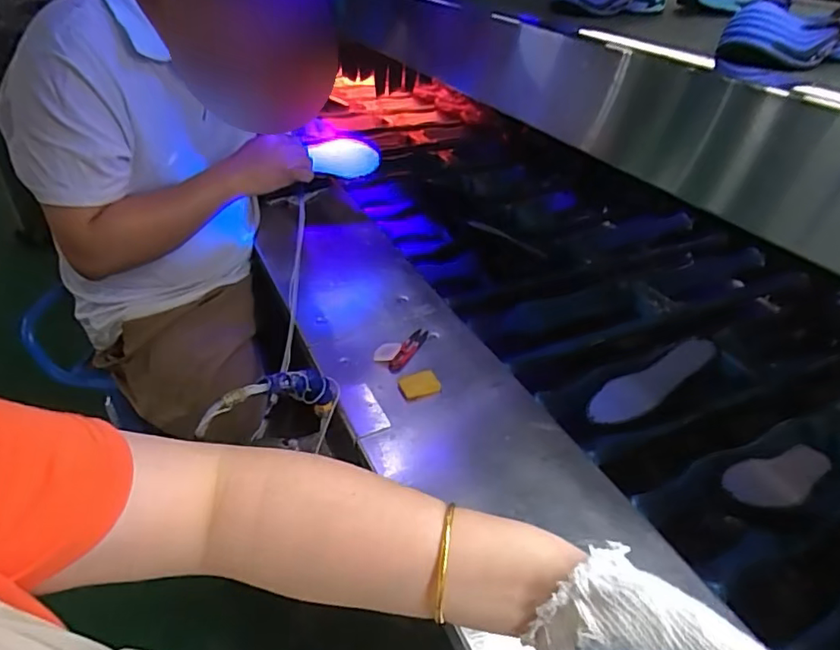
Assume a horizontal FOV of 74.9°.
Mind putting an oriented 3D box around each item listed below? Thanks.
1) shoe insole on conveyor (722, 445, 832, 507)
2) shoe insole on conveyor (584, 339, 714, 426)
[{"bbox_3d":[0.408,0.168,0.613,0.200,0.012,0.056,-3,40,-35],"label":"shoe insole on conveyor"},{"bbox_3d":[0.328,0.080,0.778,0.199,0.009,0.062,-30,43,-3],"label":"shoe insole on conveyor"}]

